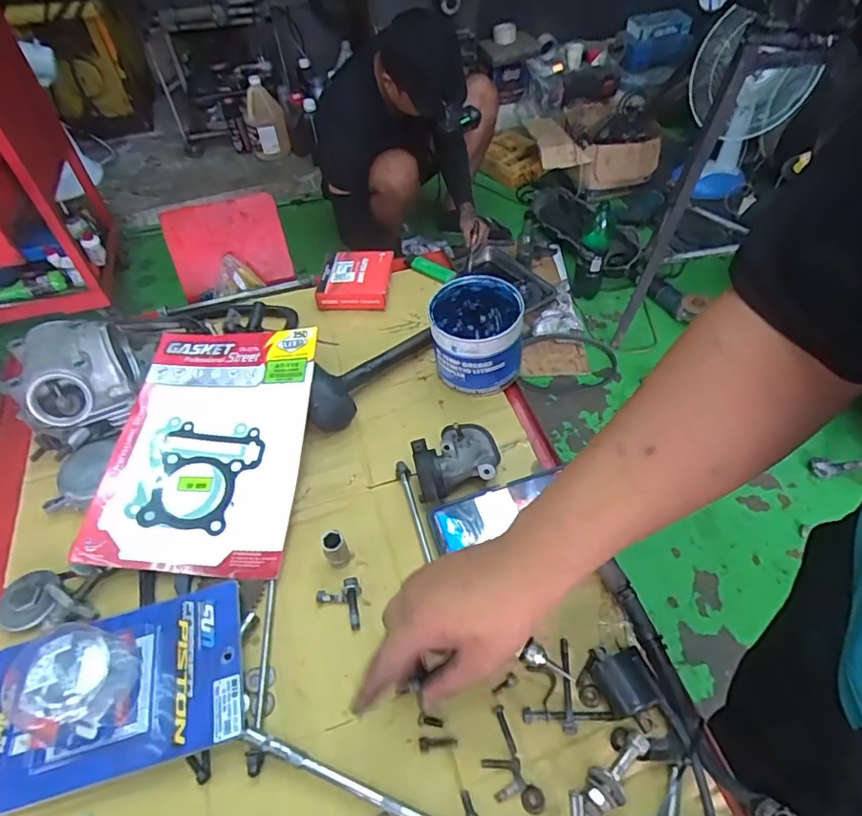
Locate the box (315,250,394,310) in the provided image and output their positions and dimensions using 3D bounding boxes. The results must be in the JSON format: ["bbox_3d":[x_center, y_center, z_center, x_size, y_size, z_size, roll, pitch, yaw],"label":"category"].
[{"bbox_3d":[-0.105,-0.176,0.755,0.097,0.029,0.095,2,51,4],"label":"box"}]

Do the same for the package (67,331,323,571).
[{"bbox_3d":[-0.229,0.030,0.571,0.189,0.020,0.271,3,60,3],"label":"package"}]

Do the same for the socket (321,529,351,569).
[{"bbox_3d":[-0.087,0.129,0.502,0.021,0.042,0.019,-22,53,-14],"label":"socket"}]

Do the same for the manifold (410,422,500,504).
[{"bbox_3d":[0.025,0.053,0.553,0.091,0.048,0.067,-18,52,-12],"label":"manifold"}]

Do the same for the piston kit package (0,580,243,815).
[{"bbox_3d":[-0.258,0.210,0.419,0.204,0.052,0.126,-13,52,-8],"label":"piston kit package"}]

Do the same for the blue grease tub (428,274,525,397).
[{"bbox_3d":[0.050,-0.081,0.628,0.095,0.090,0.099,-1,51,1],"label":"blue grease tub"}]

